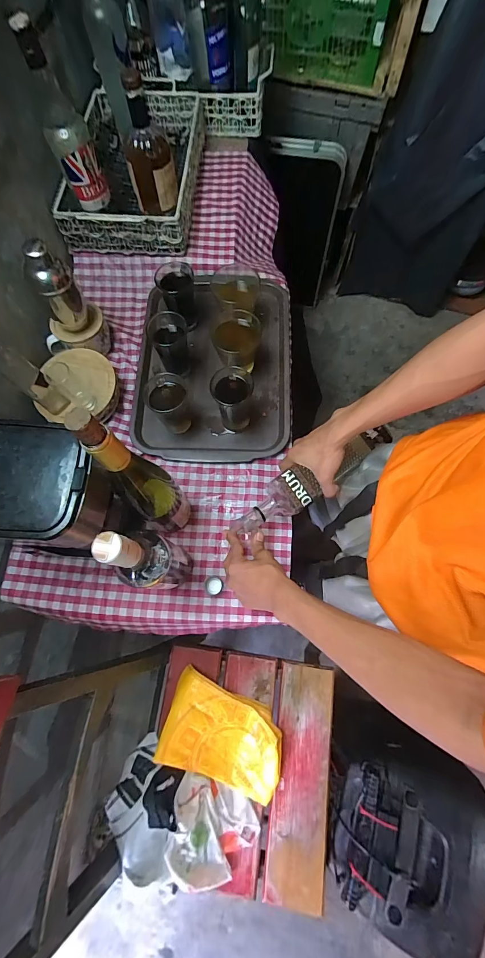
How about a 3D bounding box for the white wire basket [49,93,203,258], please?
[{"bbox_3d":[-0.231,-0.673,0.765,0.244,0.105,0.406,4,72,3],"label":"white wire basket"}]

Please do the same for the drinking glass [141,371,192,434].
[{"bbox_3d":[-0.130,-0.135,0.619,0.072,0.102,0.074,0,72,1],"label":"drinking glass"}]

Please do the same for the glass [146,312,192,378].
[{"bbox_3d":[-0.132,-0.251,0.651,0.067,0.121,0.074,-17,72,-4],"label":"glass"}]

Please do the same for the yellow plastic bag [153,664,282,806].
[{"bbox_3d":[-0.038,0.521,0.704,0.240,0.053,0.164,20,73,8],"label":"yellow plastic bag"}]

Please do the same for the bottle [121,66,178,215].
[{"bbox_3d":[-0.180,-0.622,0.657,0.081,0.187,0.064,19,73,7],"label":"bottle"}]

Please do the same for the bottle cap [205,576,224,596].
[{"bbox_3d":[-0.047,0.178,0.574,0.030,0.011,0.029,2,72,2],"label":"bottle cap"}]

